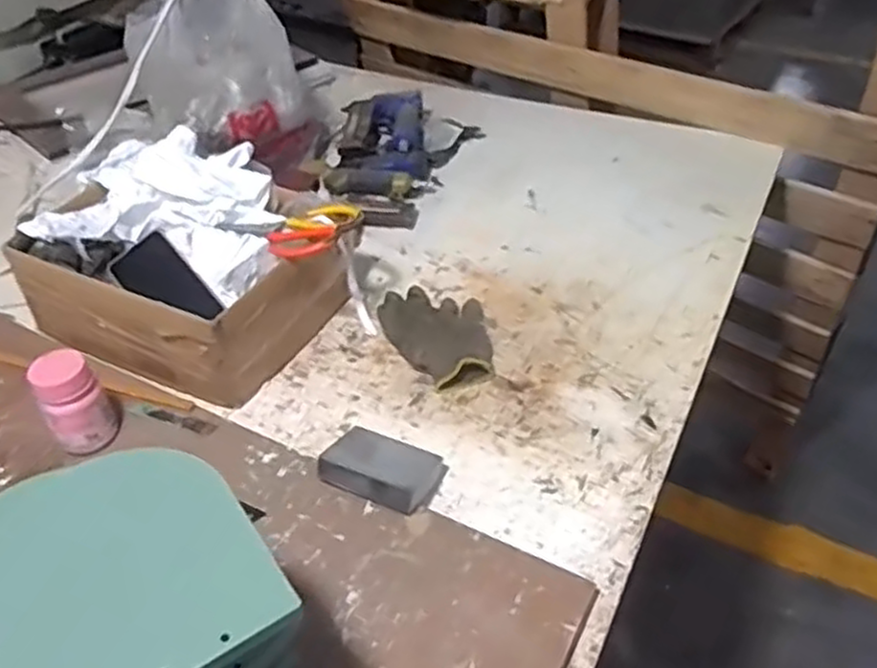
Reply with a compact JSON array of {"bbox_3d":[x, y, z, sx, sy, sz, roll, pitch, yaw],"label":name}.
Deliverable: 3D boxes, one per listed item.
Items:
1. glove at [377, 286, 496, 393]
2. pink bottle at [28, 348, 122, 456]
[{"bbox_3d":[0.000,-0.002,0.871,0.115,0.028,0.171,-10,42,-10],"label":"glove"},{"bbox_3d":[-0.353,0.067,0.727,0.060,0.089,0.057,-24,46,-24],"label":"pink bottle"}]

